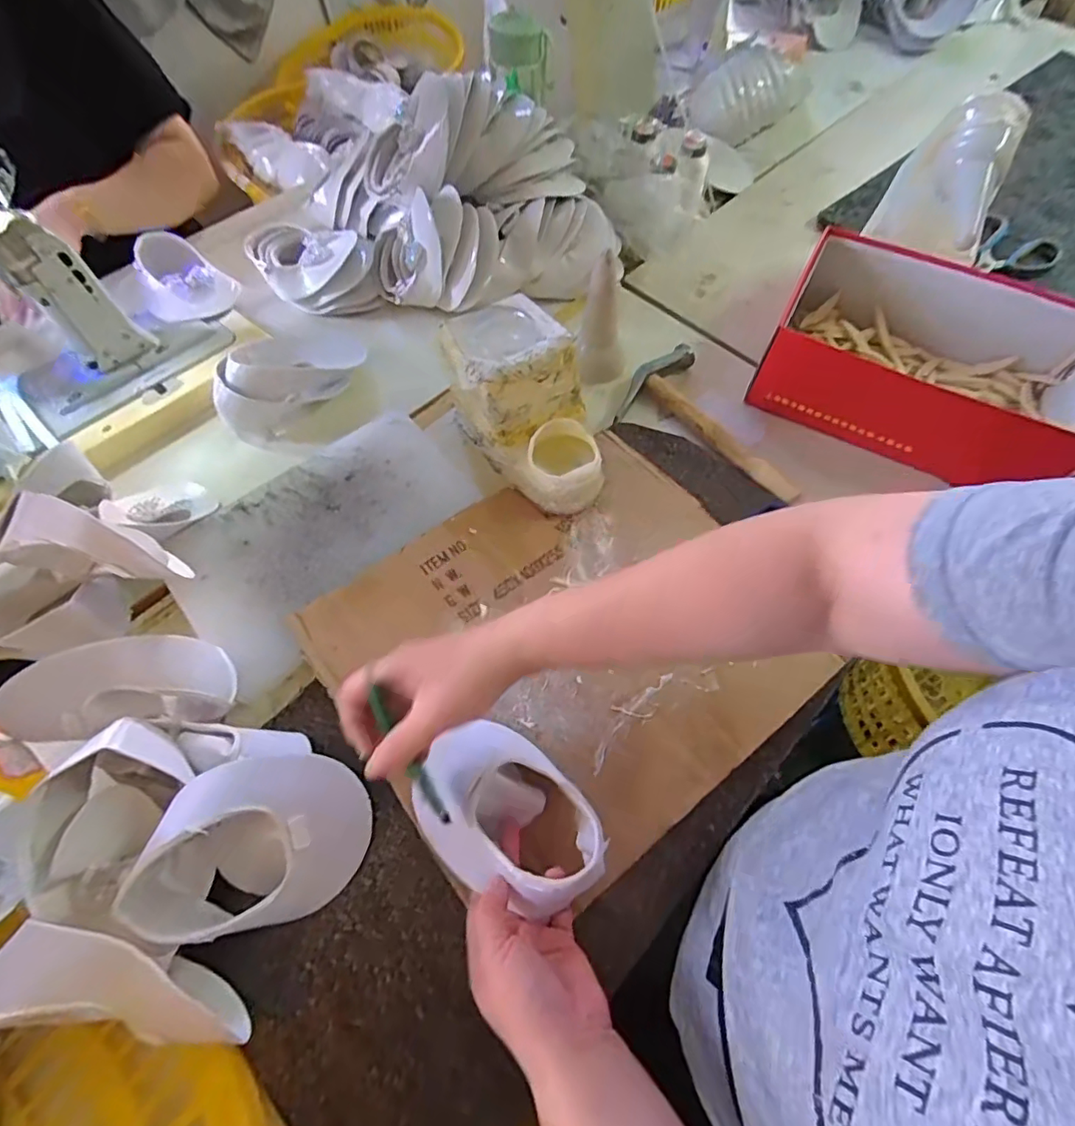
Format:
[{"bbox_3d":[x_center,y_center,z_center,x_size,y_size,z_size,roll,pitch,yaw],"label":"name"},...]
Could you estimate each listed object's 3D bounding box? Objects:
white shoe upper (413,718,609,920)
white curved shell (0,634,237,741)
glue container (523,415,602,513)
[{"bbox_3d":[-0.024,0.185,0.414,0.147,0.060,0.104,37,68,18],"label":"white shoe upper"},{"bbox_3d":[-0.342,0.099,0.444,0.168,0.048,0.059,-12,63,-6],"label":"white curved shell"},{"bbox_3d":[0.025,-0.098,0.557,0.074,0.062,0.078,0,62,0],"label":"glue container"}]

